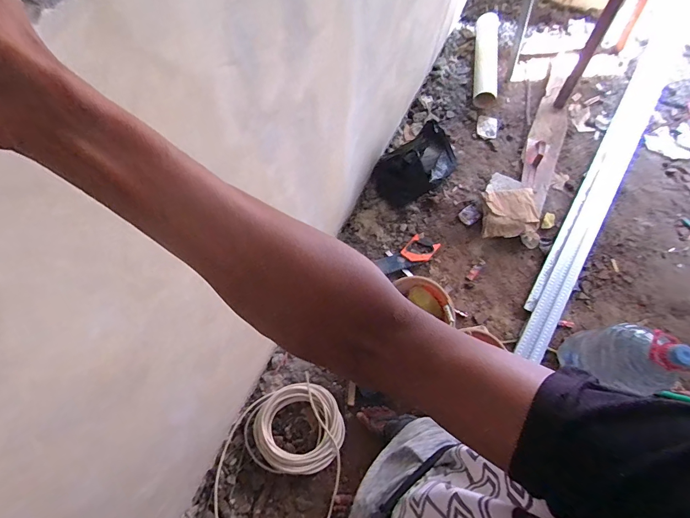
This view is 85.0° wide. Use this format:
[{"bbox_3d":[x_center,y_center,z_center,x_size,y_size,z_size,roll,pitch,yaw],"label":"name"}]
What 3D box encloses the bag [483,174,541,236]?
[{"bbox_3d":[0.740,-0.232,1.708,0.251,0.114,0.298,7,67,2],"label":"bag"}]

